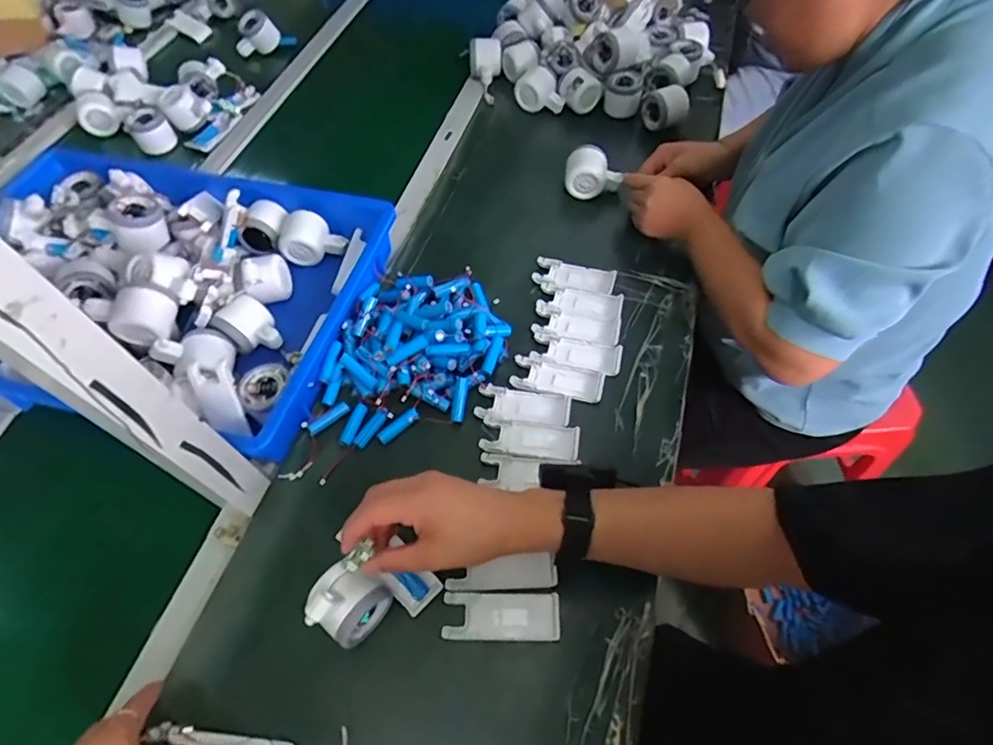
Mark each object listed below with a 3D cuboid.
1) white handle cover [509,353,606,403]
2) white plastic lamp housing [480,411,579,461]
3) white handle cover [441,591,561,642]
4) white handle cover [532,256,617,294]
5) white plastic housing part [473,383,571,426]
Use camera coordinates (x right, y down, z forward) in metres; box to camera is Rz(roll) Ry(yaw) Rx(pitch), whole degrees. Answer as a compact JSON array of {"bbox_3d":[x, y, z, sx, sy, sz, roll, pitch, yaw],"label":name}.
[{"bbox_3d":[0.072,0.007,0.630,0.106,0.010,0.042,11,59,9],"label":"white handle cover"},{"bbox_3d":[0.037,0.071,0.589,0.104,0.006,0.043,9,59,8],"label":"white plastic lamp housing"},{"bbox_3d":[0.005,0.221,0.486,0.104,0.006,0.039,0,58,2],"label":"white handle cover"},{"bbox_3d":[0.104,-0.129,0.712,0.106,0.011,0.040,12,59,10],"label":"white handle cover"},{"bbox_3d":[0.031,0.037,0.613,0.104,0.006,0.039,7,58,7],"label":"white plastic housing part"}]

